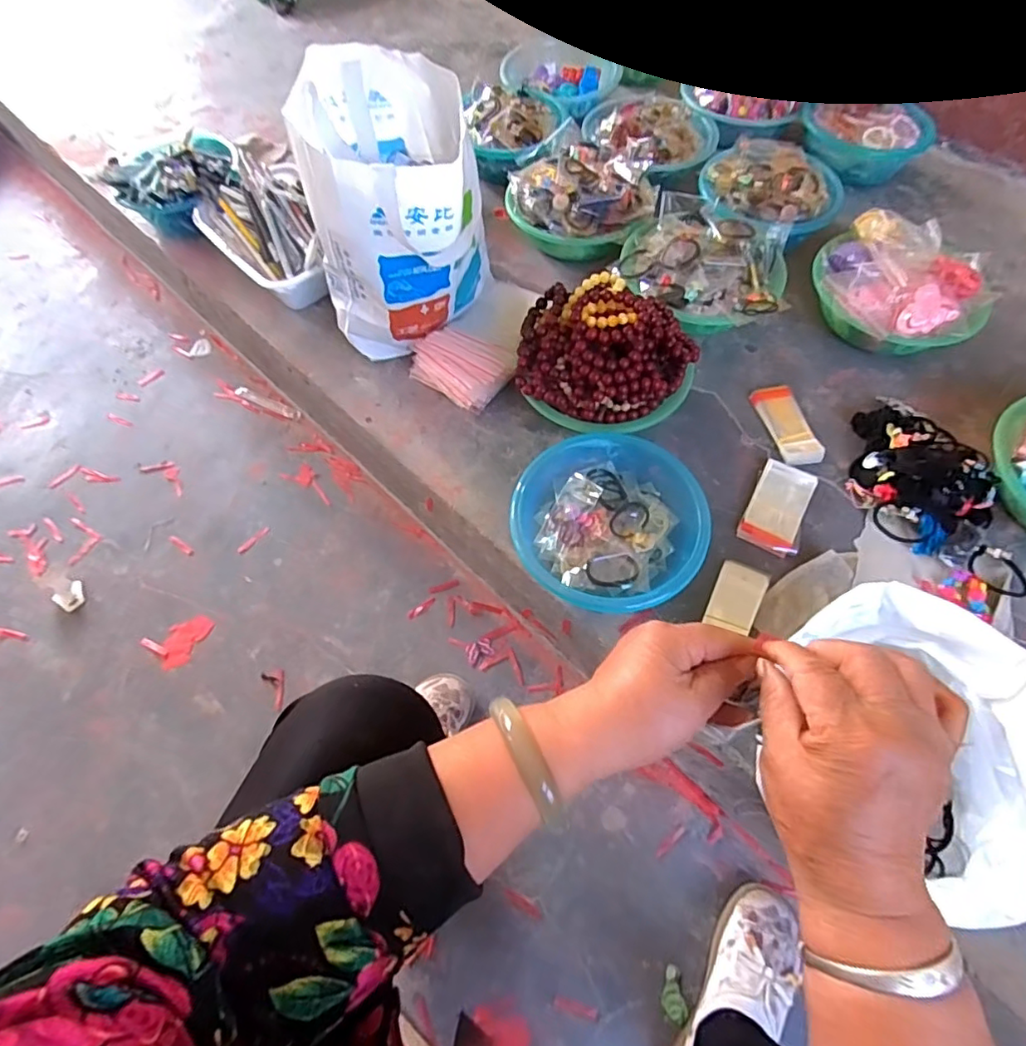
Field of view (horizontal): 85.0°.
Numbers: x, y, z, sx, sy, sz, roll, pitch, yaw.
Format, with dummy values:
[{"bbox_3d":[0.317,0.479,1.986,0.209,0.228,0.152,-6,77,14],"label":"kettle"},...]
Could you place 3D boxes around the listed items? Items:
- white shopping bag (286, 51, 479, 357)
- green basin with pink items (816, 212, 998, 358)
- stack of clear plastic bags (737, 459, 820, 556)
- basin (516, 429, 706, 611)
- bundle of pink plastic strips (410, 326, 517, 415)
[{"bbox_3d":[-0.156,-0.402,0.753,0.204,0.292,0.232,0,62,1],"label":"white shopping bag"},{"bbox_3d":[0.573,-0.348,0.839,0.239,0.119,0.241,33,70,16],"label":"green basin with pink items"},{"bbox_3d":[0.340,-0.020,0.719,0.071,0.022,0.131,23,67,12],"label":"stack of clear plastic bags"},{"bbox_3d":[0.113,-0.004,0.687,0.214,0.078,0.220,-1,64,2],"label":"basin"},{"bbox_3d":[-0.075,-0.226,0.806,0.147,0.069,0.094,37,71,18],"label":"bundle of pink plastic strips"}]

